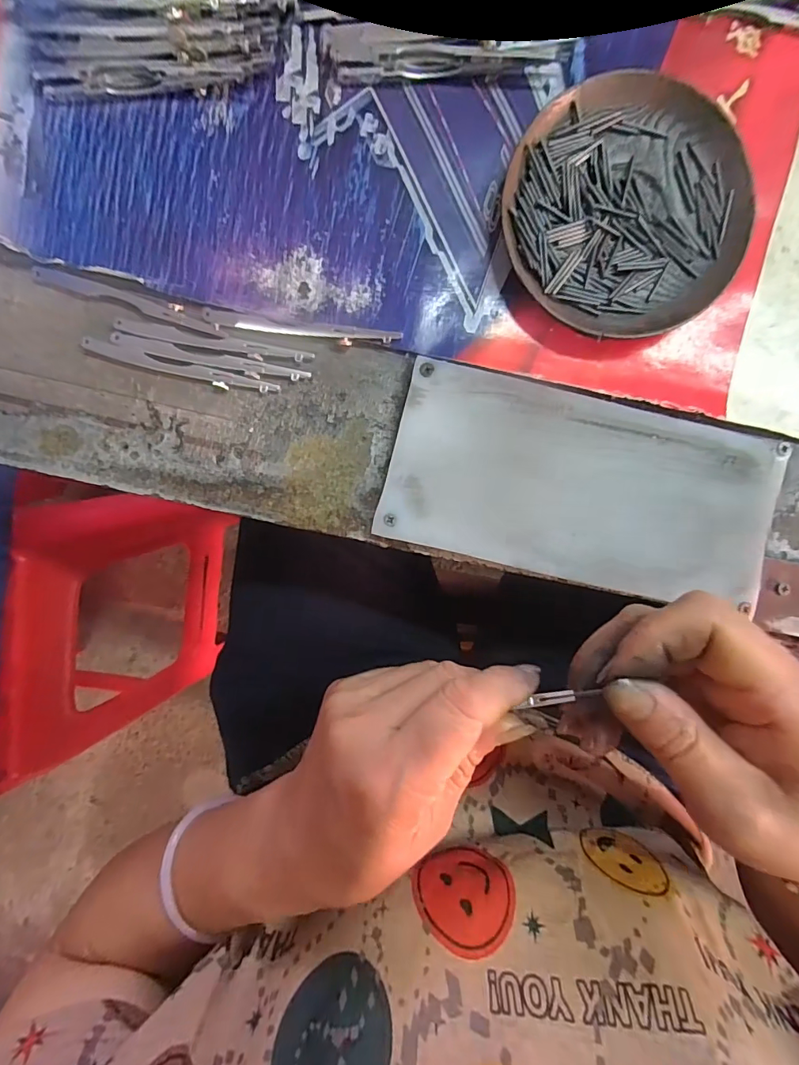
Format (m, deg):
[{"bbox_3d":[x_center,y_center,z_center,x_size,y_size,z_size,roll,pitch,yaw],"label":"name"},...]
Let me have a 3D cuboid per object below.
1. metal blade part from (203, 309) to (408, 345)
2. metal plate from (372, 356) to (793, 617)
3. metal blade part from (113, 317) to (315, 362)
[{"bbox_3d":[-0.050,-0.104,0.238,0.100,0.004,0.009,8,95,0],"label":"metal blade part"},{"bbox_3d":[0.094,-0.023,0.239,0.195,0.005,0.093,13,95,-1],"label":"metal plate"},{"bbox_3d":[-0.096,-0.098,0.238,0.100,0.004,0.008,11,95,-1],"label":"metal blade part"}]

